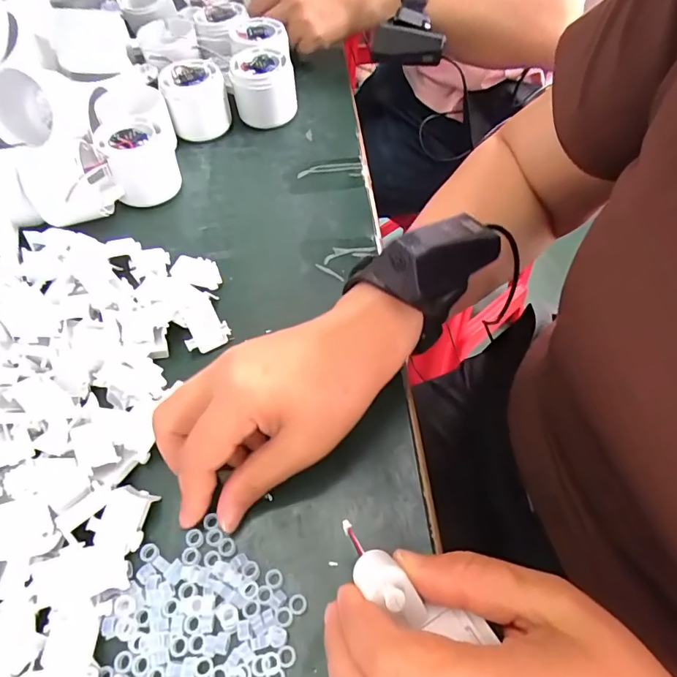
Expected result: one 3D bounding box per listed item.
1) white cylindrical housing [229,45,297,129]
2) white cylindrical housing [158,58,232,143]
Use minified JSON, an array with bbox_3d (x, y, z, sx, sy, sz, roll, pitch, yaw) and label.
[{"bbox_3d":[-0.073,-0.243,0.463,0.058,0.055,0.060,-1,56,1],"label":"white cylindrical housing"},{"bbox_3d":[-0.132,-0.225,0.453,0.064,0.053,0.056,-14,57,-8],"label":"white cylindrical housing"}]

